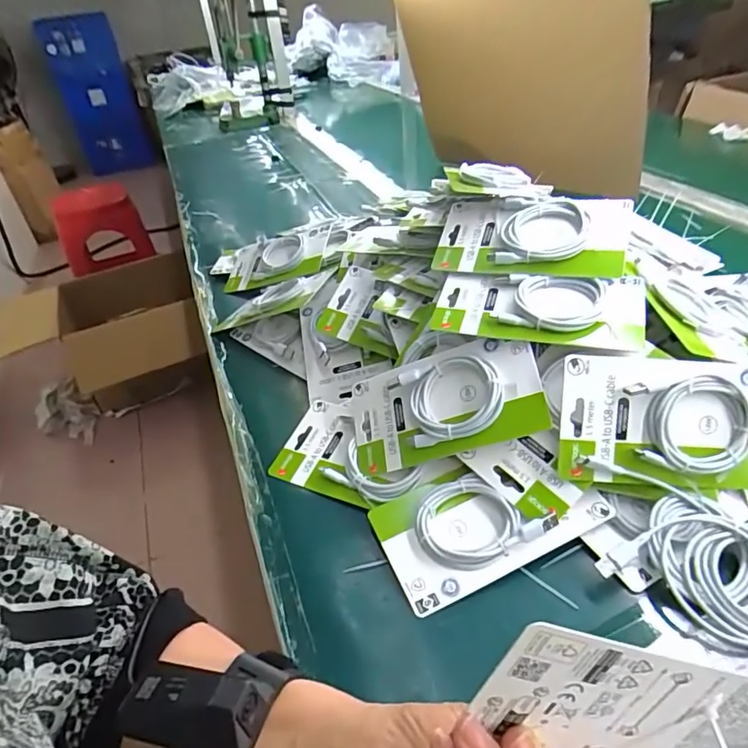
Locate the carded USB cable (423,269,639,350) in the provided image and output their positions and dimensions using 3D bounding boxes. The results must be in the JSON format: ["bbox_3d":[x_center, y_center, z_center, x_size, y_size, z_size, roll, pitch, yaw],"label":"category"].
[{"bbox_3d":[0.148,-0.062,0.480,0.181,0.029,0.079,7,42,17],"label":"carded USB cable"}]

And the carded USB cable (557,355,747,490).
[{"bbox_3d":[0.242,0.040,0.420,0.179,0.102,0.020,3,2,2],"label":"carded USB cable"}]

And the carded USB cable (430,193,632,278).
[{"bbox_3d":[0.153,-0.139,0.521,0.179,0.027,0.101,9,64,24],"label":"carded USB cable"}]

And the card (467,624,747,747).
[{"bbox_3d":[0.122,0.150,0.210,0.176,0.095,0.004,16,27,-8],"label":"card"}]

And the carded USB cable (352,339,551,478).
[{"bbox_3d":[0.059,0.028,0.477,0.178,0.022,0.099,-20,62,22],"label":"carded USB cable"}]

